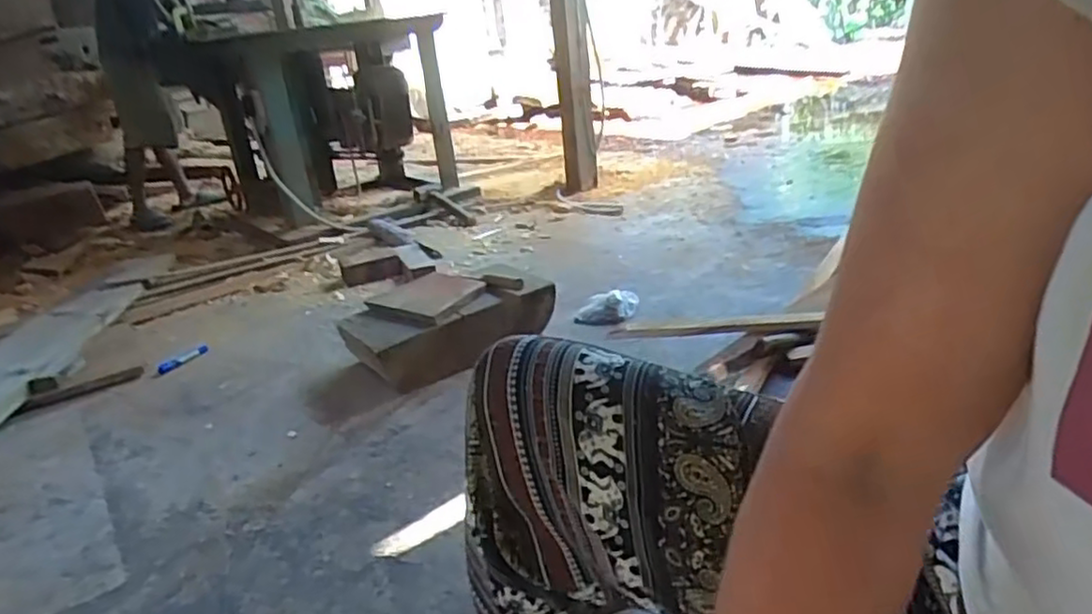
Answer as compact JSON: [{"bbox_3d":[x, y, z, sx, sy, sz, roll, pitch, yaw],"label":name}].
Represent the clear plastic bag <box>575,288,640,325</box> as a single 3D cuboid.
[{"bbox_3d":[0.150,-0.003,1.685,0.166,0.079,0.059,-8,22,-7],"label":"clear plastic bag"}]

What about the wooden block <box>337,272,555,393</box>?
[{"bbox_3d":[-0.219,0.031,1.604,0.448,0.154,0.252,-20,26,-32],"label":"wooden block"}]

